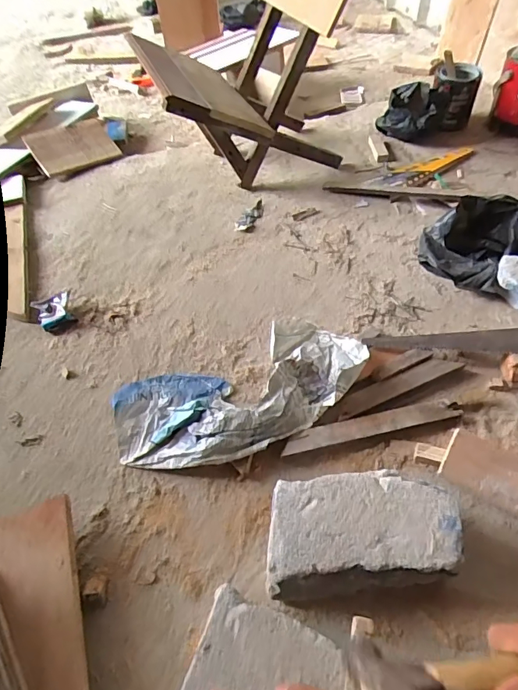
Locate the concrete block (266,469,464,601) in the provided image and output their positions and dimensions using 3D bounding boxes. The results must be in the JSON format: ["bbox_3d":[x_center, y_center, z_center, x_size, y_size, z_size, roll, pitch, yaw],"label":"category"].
[{"bbox_3d":[0.114,0.212,0.518,0.211,0.071,0.123,-5,51,1],"label":"concrete block"}]

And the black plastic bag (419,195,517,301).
[{"bbox_3d":[0.390,-0.179,0.801,0.188,0.100,0.169,23,57,22],"label":"black plastic bag"}]

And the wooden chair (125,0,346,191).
[{"bbox_3d":[-0.026,-0.565,0.925,0.394,0.466,0.294,-20,52,-11],"label":"wooden chair"}]

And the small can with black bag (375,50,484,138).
[{"bbox_3d":[0.432,-0.614,1.125,0.257,0.154,0.124,-32,55,-21],"label":"small can with black bag"}]

